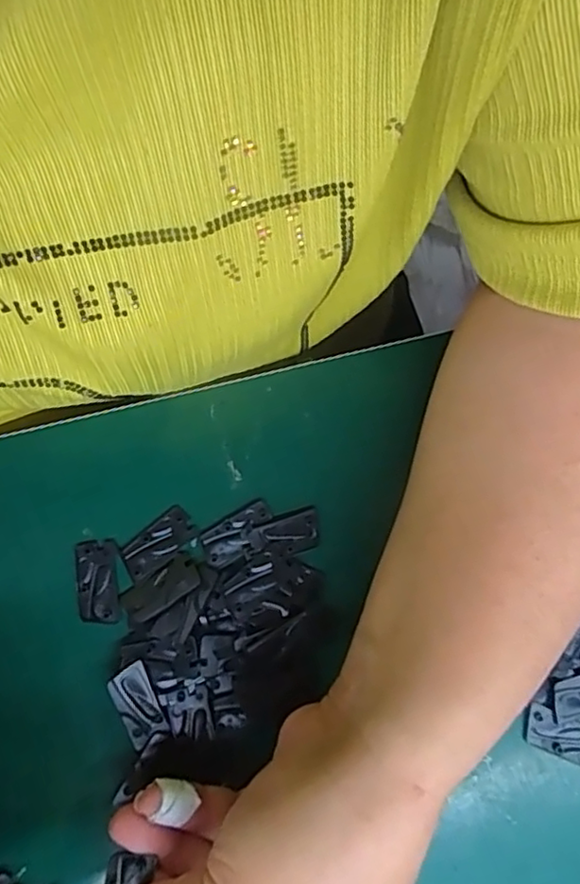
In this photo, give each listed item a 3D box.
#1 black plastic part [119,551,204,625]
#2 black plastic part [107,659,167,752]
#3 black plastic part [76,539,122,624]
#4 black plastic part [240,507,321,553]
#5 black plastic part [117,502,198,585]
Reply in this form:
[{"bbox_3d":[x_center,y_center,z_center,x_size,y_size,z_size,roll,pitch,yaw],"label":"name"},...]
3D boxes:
[{"bbox_3d":[-0.056,0.063,0.266,0.035,0.004,0.016,-36,82,-7],"label":"black plastic part"},{"bbox_3d":[-0.062,0.107,0.254,0.016,0.009,0.032,-22,80,-5],"label":"black plastic part"},{"bbox_3d":[-0.083,0.060,0.268,0.017,0.004,0.035,-8,79,-2],"label":"black plastic part"},{"bbox_3d":[-0.003,0.041,0.273,0.033,0.004,0.017,-16,80,-4],"label":"black plastic part"},{"bbox_3d":[-0.058,0.044,0.271,0.034,0.004,0.017,-39,82,-8],"label":"black plastic part"}]

